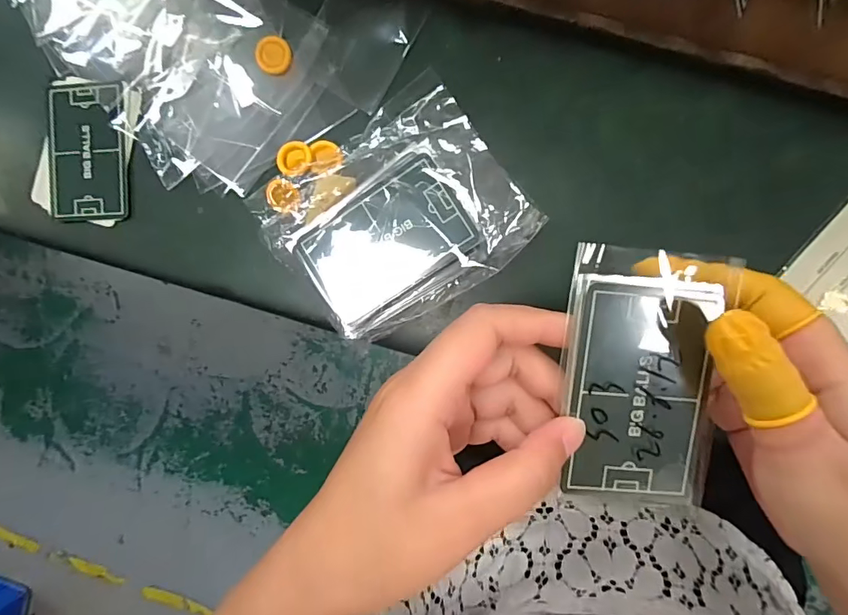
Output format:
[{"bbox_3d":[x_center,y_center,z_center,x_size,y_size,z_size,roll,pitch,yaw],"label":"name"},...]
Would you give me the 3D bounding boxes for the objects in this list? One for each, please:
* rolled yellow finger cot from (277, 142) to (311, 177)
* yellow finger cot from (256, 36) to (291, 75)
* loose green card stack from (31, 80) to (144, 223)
[{"bbox_3d":[-0.075,-0.086,0.270,0.021,0.009,0.019,28,96,6],"label":"rolled yellow finger cot"},{"bbox_3d":[-0.087,-0.147,0.272,0.019,0.004,0.021,-9,91,9],"label":"yellow finger cot"},{"bbox_3d":[-0.210,-0.097,0.291,0.064,0.006,0.086,12,94,8],"label":"loose green card stack"}]

